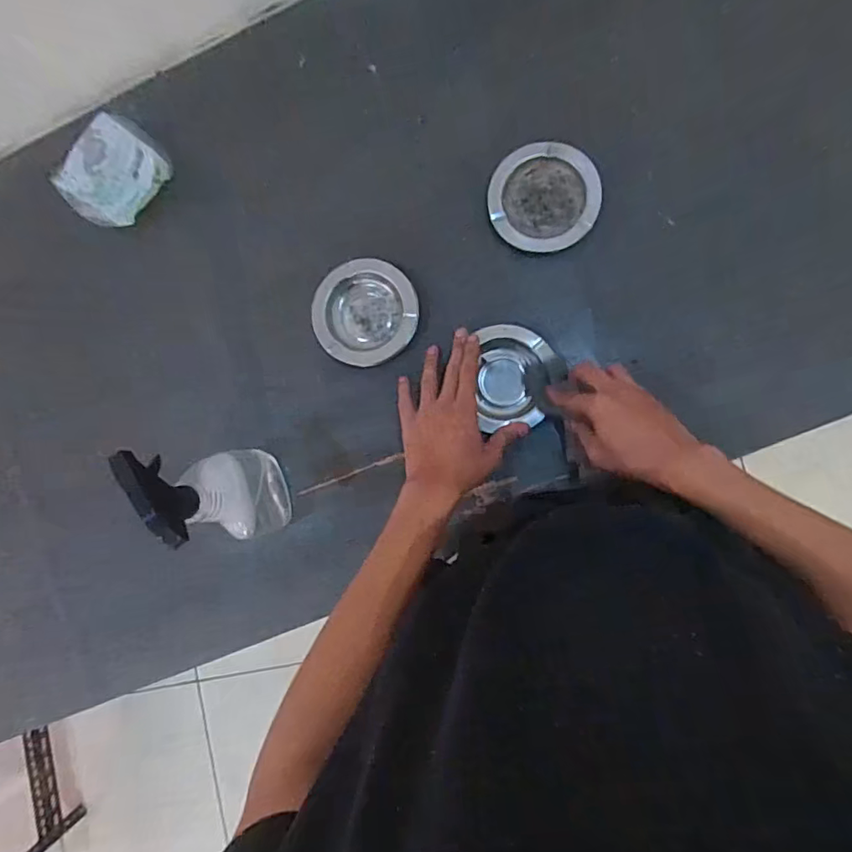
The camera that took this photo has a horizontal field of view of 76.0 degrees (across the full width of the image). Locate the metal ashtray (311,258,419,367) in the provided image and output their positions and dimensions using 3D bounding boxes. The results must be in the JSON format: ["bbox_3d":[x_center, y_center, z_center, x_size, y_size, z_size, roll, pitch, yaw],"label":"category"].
[{"bbox_3d":[-0.069,-0.130,0.629,0.115,0.040,0.117,0,88,8],"label":"metal ashtray"}]

